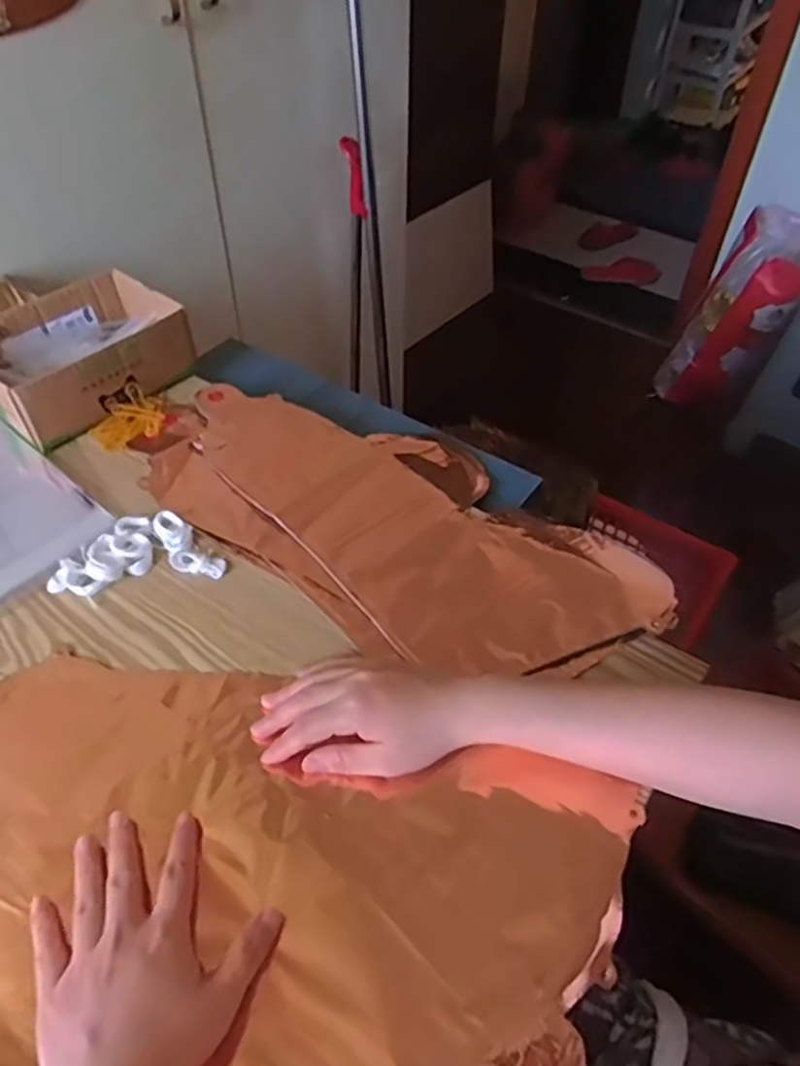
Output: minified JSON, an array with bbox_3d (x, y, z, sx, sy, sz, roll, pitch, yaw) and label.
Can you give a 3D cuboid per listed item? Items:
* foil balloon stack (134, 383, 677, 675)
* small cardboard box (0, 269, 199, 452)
[{"bbox_3d":[-0.013,-0.020,0.600,0.431,0.021,0.212,31,54,26],"label":"foil balloon stack"},{"bbox_3d":[-0.311,-0.171,0.698,0.148,0.067,0.185,31,54,26],"label":"small cardboard box"}]

